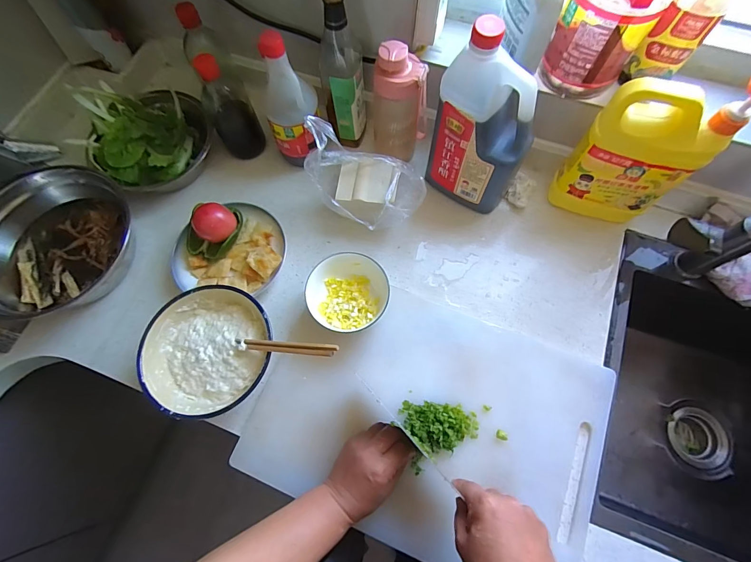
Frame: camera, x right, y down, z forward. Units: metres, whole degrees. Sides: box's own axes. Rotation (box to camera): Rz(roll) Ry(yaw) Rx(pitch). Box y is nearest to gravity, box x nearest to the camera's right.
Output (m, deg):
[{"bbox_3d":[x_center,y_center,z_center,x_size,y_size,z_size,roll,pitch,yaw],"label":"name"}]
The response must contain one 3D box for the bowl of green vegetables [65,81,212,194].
[{"bbox_3d":[-0.386,-0.252,0.608,0.181,0.089,0.189,-1,70,2],"label":"bowl of green vegetables"}]

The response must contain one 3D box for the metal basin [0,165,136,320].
[{"bbox_3d":[-0.500,-0.061,0.553,0.266,0.084,0.217,0,70,2],"label":"metal basin"}]

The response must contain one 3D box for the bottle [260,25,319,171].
[{"bbox_3d":[-0.131,-0.271,0.551,0.090,0.186,0.079,-17,70,-4],"label":"bottle"}]

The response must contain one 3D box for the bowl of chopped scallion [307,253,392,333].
[{"bbox_3d":[-0.039,0.021,0.529,0.113,0.071,0.114,-1,70,2],"label":"bowl of chopped scallion"}]

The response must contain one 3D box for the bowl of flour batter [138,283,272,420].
[{"bbox_3d":[-0.227,0.098,0.497,0.166,0.066,0.170,-1,70,2],"label":"bowl of flour batter"}]

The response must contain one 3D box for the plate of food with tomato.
[{"bbox_3d":[-0.232,-0.055,0.558,0.177,0.078,0.155,4,67,1],"label":"plate of food with tomato"}]

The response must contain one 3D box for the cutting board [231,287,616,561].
[{"bbox_3d":[0.076,0.188,0.497,0.462,0.022,0.320,21,71,7],"label":"cutting board"}]

